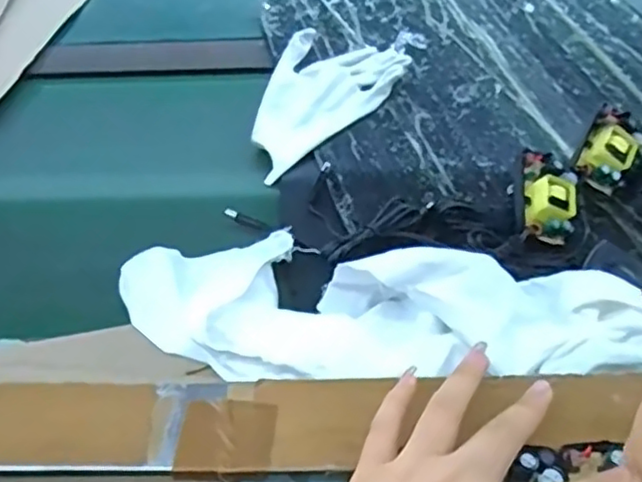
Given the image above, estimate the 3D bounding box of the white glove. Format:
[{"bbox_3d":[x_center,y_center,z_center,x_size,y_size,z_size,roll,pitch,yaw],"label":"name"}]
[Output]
[{"bbox_3d":[-0.005,-0.127,0.572,0.097,0.031,0.164,26,56,22],"label":"white glove"}]

